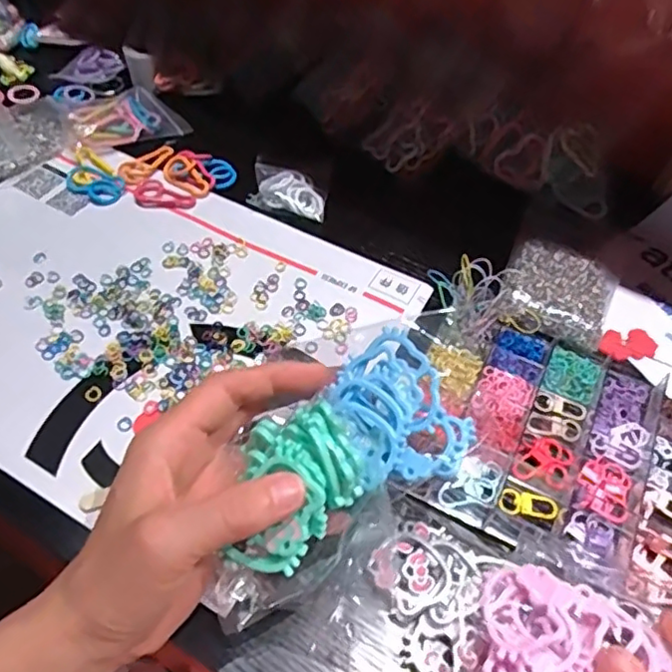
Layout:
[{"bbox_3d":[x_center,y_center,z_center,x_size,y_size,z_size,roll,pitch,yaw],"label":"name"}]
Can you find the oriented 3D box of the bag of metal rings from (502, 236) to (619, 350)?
[{"bbox_3d":[0.156,-0.034,0.429,0.071,0.013,0.091,24,55,14],"label":"bag of metal rings"}]

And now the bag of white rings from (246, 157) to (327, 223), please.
[{"bbox_3d":[-0.036,-0.118,0.481,0.058,0.010,0.060,8,53,2],"label":"bag of white rings"}]

